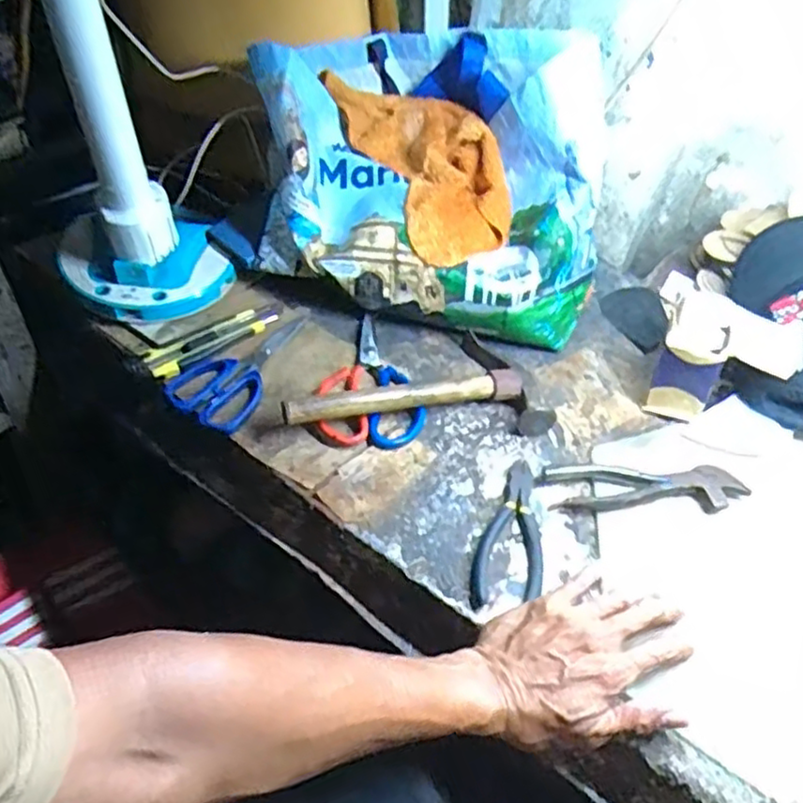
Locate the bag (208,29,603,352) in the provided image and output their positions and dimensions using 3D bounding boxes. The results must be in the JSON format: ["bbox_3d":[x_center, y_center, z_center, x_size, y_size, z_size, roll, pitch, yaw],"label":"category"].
[{"bbox_3d":[0.029,-0.242,0.755,0.378,0.228,0.261,11,50,3],"label":"bag"}]

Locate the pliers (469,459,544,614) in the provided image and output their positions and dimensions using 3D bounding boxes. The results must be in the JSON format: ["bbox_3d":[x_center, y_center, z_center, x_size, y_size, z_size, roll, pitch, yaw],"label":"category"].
[{"bbox_3d":[0.097,0.112,0.599,0.057,0.009,0.150,14,50,6],"label":"pliers"}]

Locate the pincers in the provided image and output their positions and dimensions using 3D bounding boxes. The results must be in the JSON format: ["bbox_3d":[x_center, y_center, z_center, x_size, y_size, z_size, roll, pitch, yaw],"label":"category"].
[{"bbox_3d":[0.227,0.079,0.641,0.189,0.022,0.042,1,50,-5],"label":"pincers"}]

